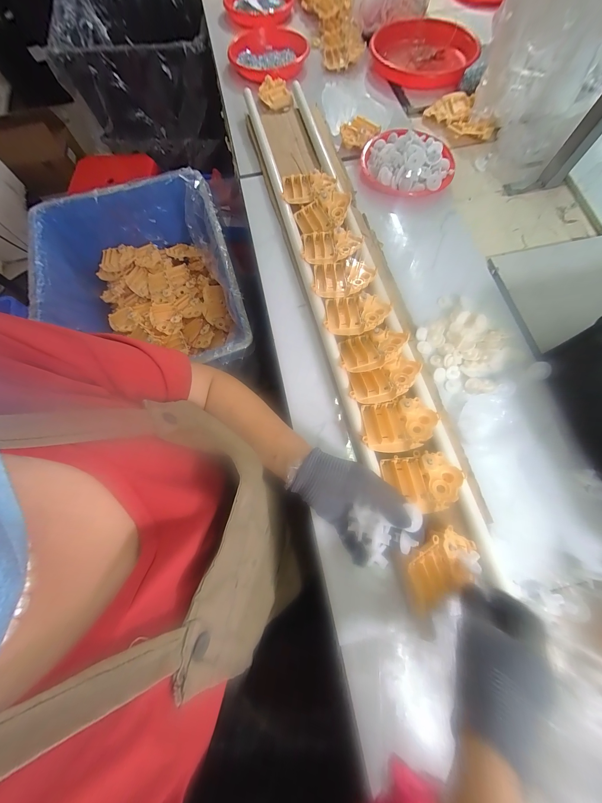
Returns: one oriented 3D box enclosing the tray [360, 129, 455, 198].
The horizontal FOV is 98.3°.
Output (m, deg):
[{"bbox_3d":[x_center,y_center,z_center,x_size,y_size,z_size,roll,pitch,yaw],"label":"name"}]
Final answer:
[{"bbox_3d":[0.212,-0.481,0.520,0.180,0.049,0.166,13,75,7],"label":"tray"}]

